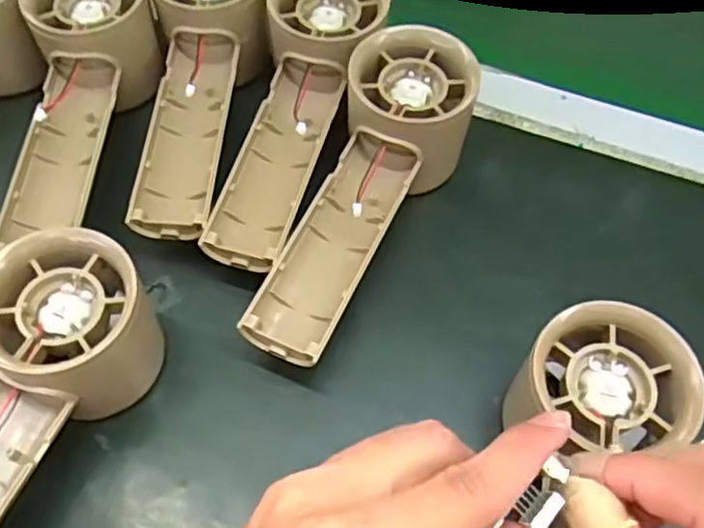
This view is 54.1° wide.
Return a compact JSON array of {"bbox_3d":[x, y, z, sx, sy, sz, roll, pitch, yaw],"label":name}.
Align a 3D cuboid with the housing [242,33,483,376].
[{"bbox_3d":[0.009,-0.027,0.295,0.056,0.061,0.154,18,61,9],"label":"housing"}]

